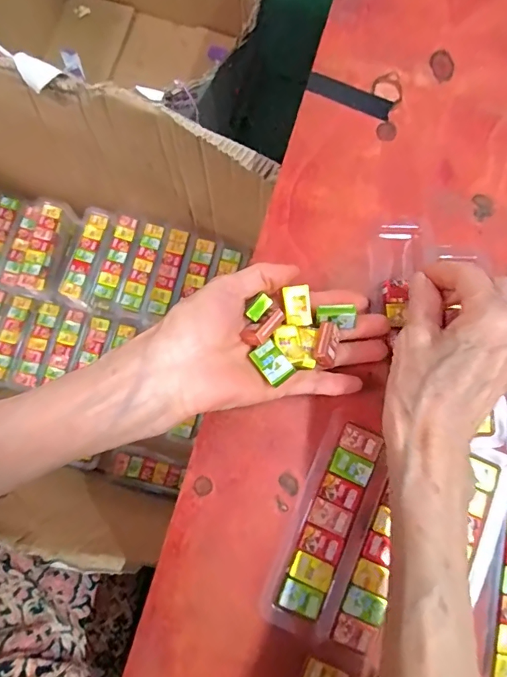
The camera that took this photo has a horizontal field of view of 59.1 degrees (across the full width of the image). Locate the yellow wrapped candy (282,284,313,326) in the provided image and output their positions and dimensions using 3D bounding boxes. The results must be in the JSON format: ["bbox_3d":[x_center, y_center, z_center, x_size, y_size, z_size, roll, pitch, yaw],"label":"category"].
[{"bbox_3d":[0.028,-0.021,0.283,0.017,0.004,0.025,-9,98,-9],"label":"yellow wrapped candy"}]

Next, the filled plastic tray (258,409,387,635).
[{"bbox_3d":[0.048,0.117,0.285,0.042,0.008,0.132,24,79,3],"label":"filled plastic tray"}]

